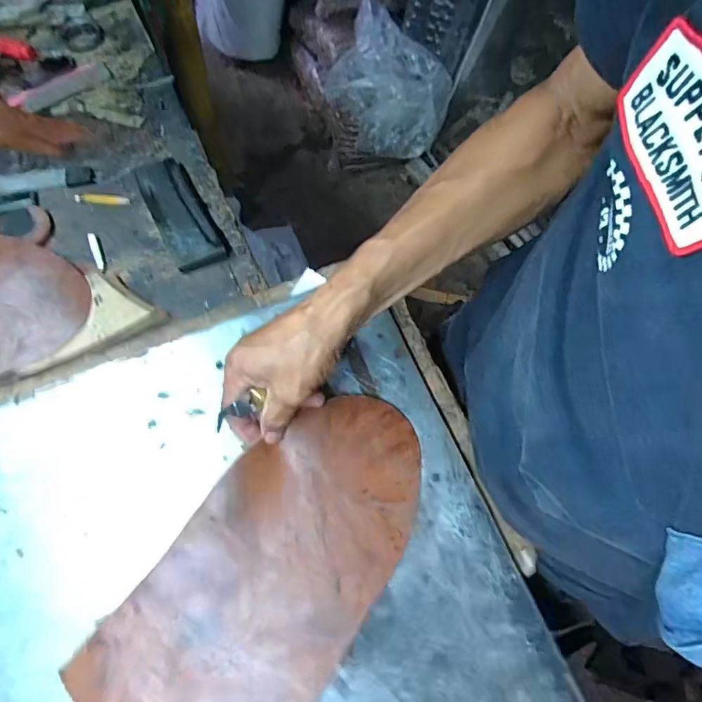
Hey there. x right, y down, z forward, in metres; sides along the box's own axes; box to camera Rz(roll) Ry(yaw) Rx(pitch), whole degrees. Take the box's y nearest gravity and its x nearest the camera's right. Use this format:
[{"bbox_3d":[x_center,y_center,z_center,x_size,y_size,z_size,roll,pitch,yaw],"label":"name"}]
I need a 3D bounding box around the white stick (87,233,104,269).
[{"bbox_3d":[-0.266,-0.104,0.525,0.009,0.013,0.039,-19,66,-11],"label":"white stick"}]

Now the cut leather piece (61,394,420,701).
[{"bbox_3d":[-0.056,0.164,0.383,0.152,0.031,0.292,33,68,13],"label":"cut leather piece"}]

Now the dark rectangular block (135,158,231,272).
[{"bbox_3d":[-0.184,-0.151,0.542,0.058,0.013,0.151,-27,69,-16],"label":"dark rectangular block"}]

